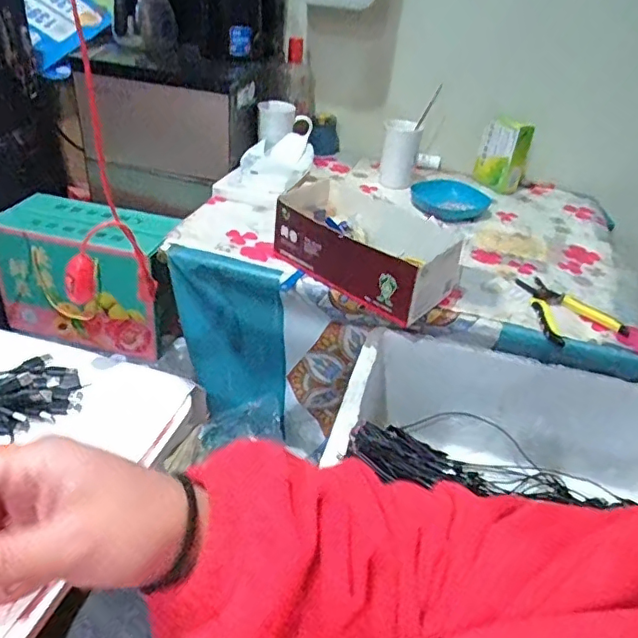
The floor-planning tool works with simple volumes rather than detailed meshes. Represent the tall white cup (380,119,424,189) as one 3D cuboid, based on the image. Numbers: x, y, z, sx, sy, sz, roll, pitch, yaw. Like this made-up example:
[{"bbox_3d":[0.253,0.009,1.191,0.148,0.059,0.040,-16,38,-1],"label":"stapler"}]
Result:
[{"bbox_3d":[0.166,-0.340,1.155,0.066,0.129,0.071,6,35,-1],"label":"tall white cup"}]

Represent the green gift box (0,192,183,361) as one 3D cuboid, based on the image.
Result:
[{"bbox_3d":[-0.445,-0.086,1.127,0.319,0.236,0.183,16,36,13],"label":"green gift box"}]

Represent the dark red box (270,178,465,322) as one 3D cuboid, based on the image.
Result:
[{"bbox_3d":[0.074,-0.104,0.827,0.264,0.090,0.159,28,40,28],"label":"dark red box"}]

